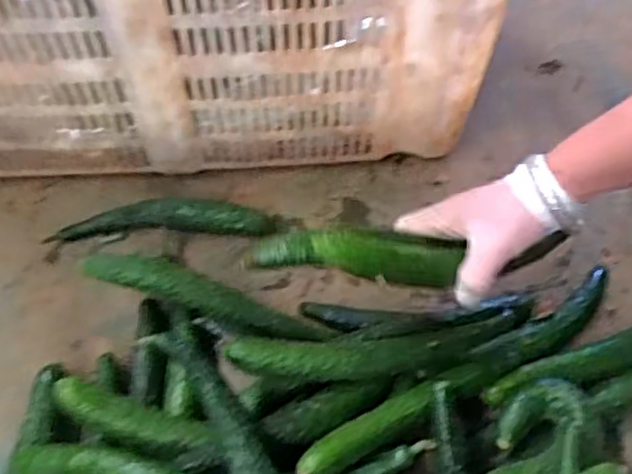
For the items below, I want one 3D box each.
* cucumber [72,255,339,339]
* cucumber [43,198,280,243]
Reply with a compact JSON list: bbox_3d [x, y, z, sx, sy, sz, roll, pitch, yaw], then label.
[{"bbox_3d":[-0.097,0.056,0.584,0.217,0.031,0.040,20,56,-2],"label":"cucumber"},{"bbox_3d":[-0.150,-0.018,0.652,0.213,0.030,0.036,0,55,0],"label":"cucumber"}]

